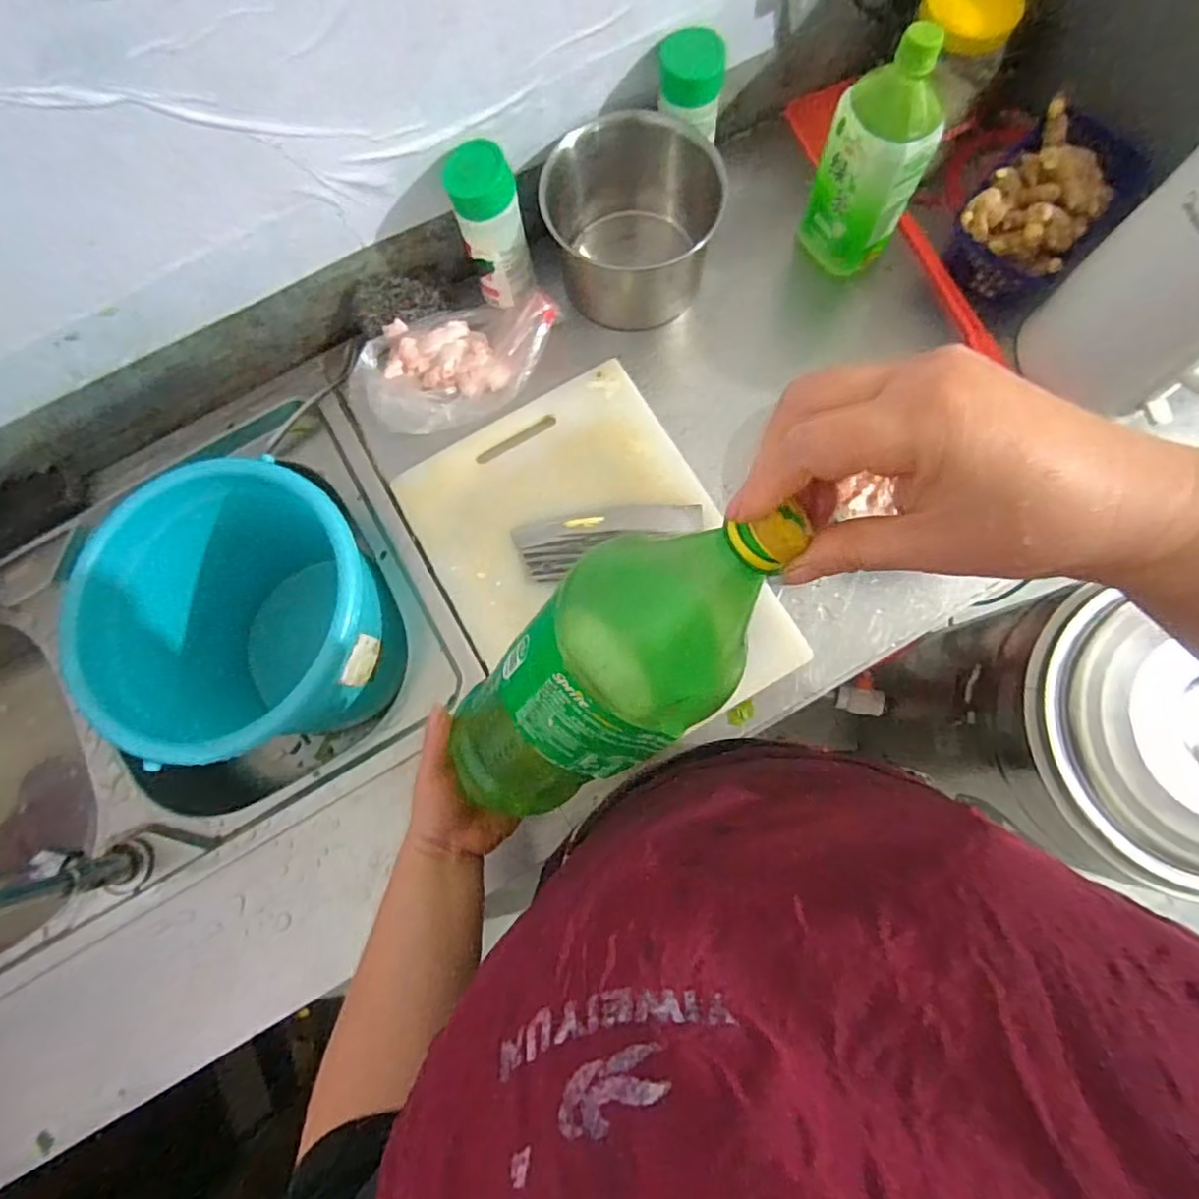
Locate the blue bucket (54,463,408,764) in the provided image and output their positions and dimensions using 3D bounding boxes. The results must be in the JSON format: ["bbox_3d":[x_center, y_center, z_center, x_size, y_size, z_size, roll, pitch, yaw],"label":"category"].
[{"bbox_3d":[-0.367,0.021,0.698,0.269,0.248,0.277,0,78,1],"label":"blue bucket"}]

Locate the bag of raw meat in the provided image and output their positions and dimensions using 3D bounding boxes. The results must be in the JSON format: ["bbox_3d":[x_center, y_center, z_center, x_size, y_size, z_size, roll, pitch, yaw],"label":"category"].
[{"bbox_3d":[-0.151,-0.261,0.669,0.224,0.055,0.137,-29,79,-5],"label":"bag of raw meat"}]

